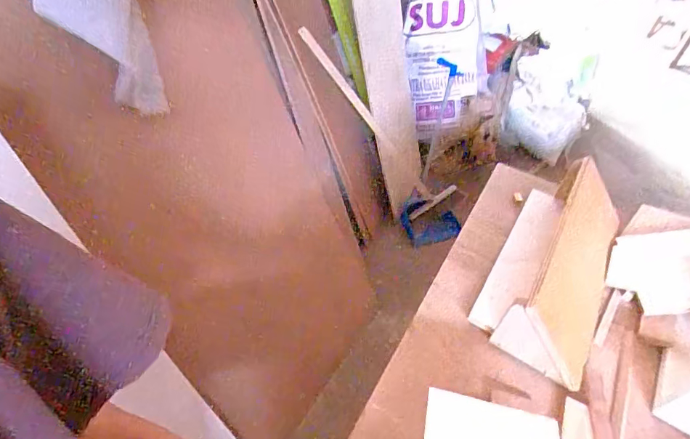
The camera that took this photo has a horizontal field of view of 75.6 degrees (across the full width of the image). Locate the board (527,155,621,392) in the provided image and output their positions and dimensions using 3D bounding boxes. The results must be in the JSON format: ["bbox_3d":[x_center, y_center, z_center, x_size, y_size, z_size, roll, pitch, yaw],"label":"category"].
[{"bbox_3d":[0.456,0.080,0.863,0.179,0.013,0.450,48,57,-17],"label":"board"}]

